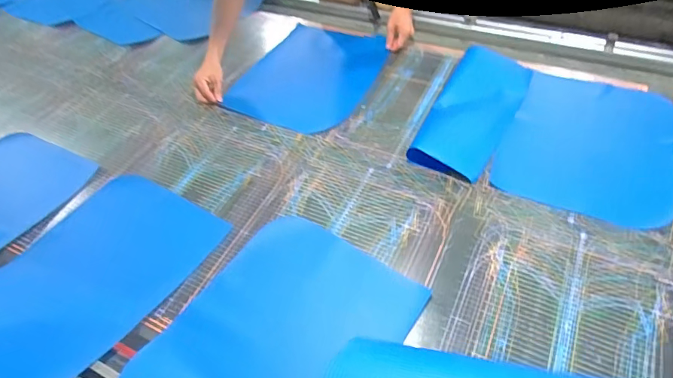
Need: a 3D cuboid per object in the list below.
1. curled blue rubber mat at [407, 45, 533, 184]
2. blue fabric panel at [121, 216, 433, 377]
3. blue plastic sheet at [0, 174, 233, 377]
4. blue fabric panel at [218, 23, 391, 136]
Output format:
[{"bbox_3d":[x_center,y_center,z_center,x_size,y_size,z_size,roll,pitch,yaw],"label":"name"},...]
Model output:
[{"bbox_3d":[0.367,-0.223,1.142,0.201,0.053,0.528,19,54,21],"label":"curled blue rubber mat"},{"bbox_3d":[-0.108,0.250,0.769,0.361,0.035,0.444,26,57,26],"label":"blue fabric panel"},{"bbox_3d":[-0.514,0.152,0.891,0.371,0.077,0.461,25,56,25],"label":"blue plastic sheet"},{"bbox_3d":[-0.082,-0.347,1.315,0.386,0.055,0.460,17,53,20],"label":"blue fabric panel"}]

